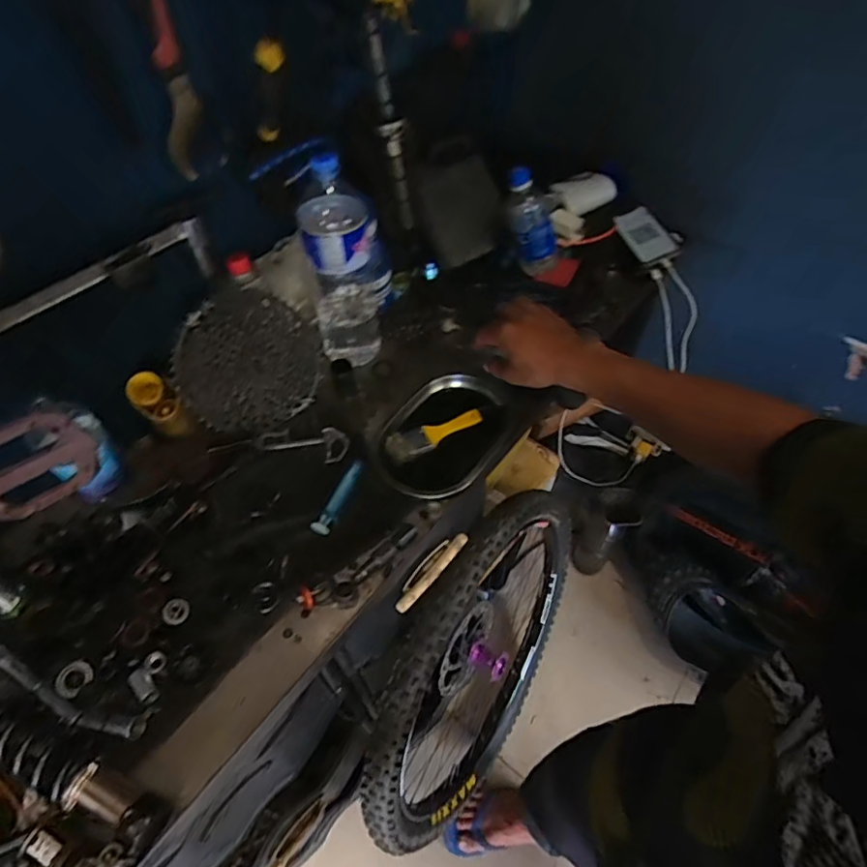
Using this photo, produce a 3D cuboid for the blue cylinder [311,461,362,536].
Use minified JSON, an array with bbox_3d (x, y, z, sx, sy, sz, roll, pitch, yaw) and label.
[{"bbox_3d":[-0.120,0.081,0.699,0.026,0.028,0.110,18,56,14],"label":"blue cylinder"}]

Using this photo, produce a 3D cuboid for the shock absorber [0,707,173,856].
[{"bbox_3d":[-0.354,0.313,0.504,0.234,0.035,0.040,18,56,14],"label":"shock absorber"}]

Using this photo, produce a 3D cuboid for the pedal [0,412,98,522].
[{"bbox_3d":[-0.319,0.029,0.424,0.019,0.097,0.097,38,62,26],"label":"pedal"}]

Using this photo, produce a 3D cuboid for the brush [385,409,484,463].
[{"bbox_3d":[0.004,0.002,0.761,0.142,0.007,0.039,-17,71,-11],"label":"brush"}]

